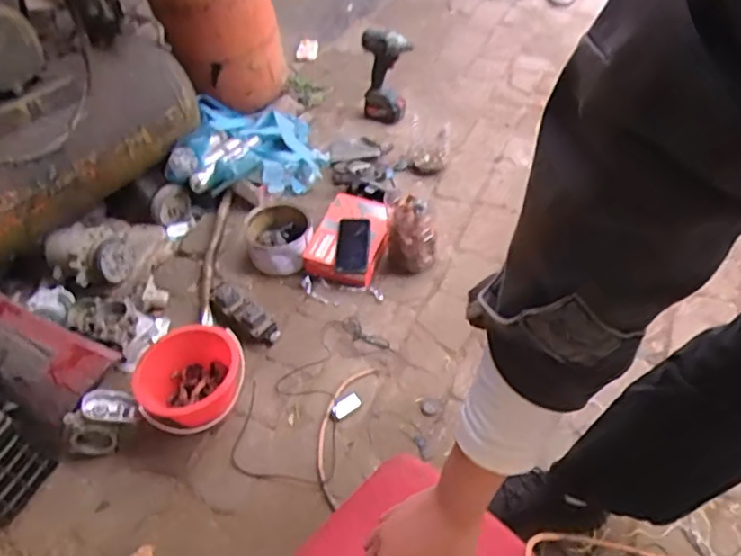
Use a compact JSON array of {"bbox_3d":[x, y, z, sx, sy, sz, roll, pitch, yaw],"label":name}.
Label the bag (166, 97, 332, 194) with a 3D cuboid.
[{"bbox_3d":[-0.301,-0.321,1.397,0.350,0.177,0.242,-14,52,-11],"label":"bag"}]

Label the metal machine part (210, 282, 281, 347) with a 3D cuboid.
[{"bbox_3d":[-0.253,0.069,1.158,0.172,0.050,0.054,32,58,24],"label":"metal machine part"}]

